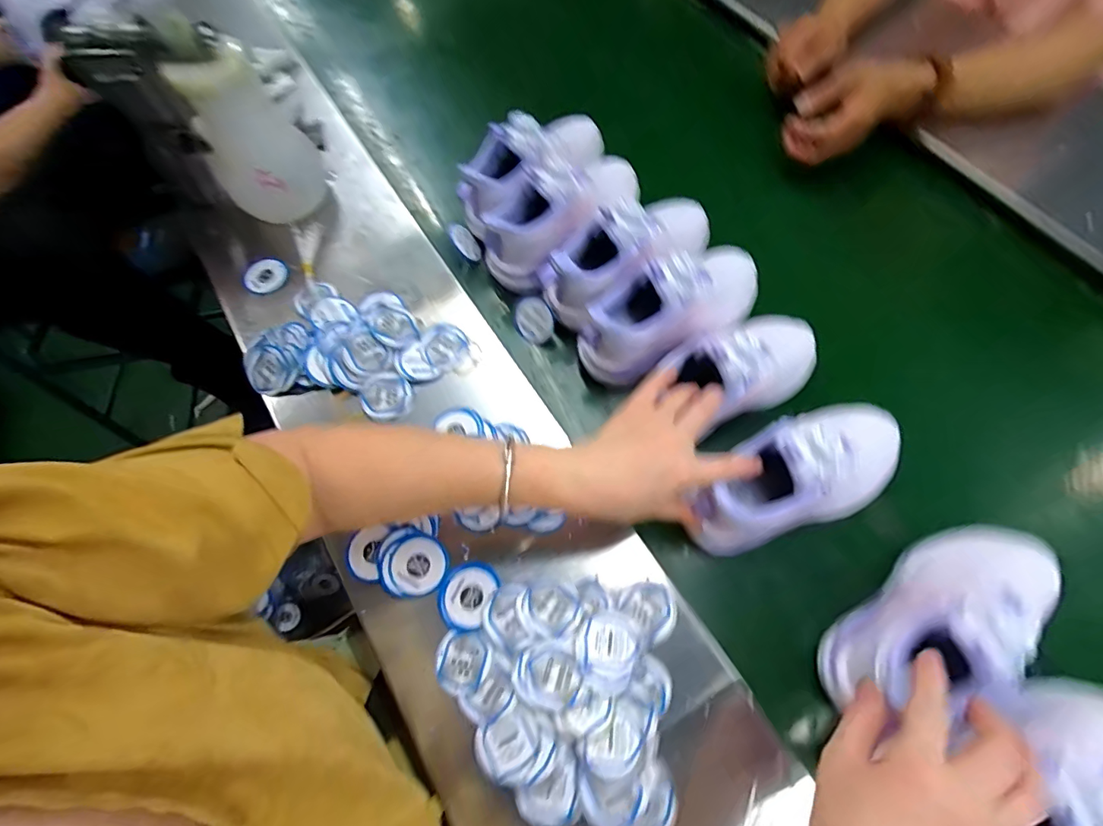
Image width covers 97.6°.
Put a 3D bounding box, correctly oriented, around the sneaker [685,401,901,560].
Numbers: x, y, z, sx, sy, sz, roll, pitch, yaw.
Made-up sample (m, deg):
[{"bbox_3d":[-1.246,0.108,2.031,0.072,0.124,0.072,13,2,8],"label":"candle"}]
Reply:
[{"bbox_3d":[0.212,0.047,0.400,0.204,0.095,0.078,-22,67,-7],"label":"sneaker"}]

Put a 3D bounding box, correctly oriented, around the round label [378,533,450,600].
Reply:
[{"bbox_3d":[-0.120,0.134,0.421,0.057,0.008,0.051,-22,80,-15],"label":"round label"}]

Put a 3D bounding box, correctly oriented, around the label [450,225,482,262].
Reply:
[{"bbox_3d":[-0.102,-0.203,0.575,0.045,0.007,0.035,36,55,-22],"label":"label"}]

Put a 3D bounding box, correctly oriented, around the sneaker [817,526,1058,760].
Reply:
[{"bbox_3d":[0.302,0.149,0.358,0.203,0.098,0.078,-26,68,-9],"label":"sneaker"}]

